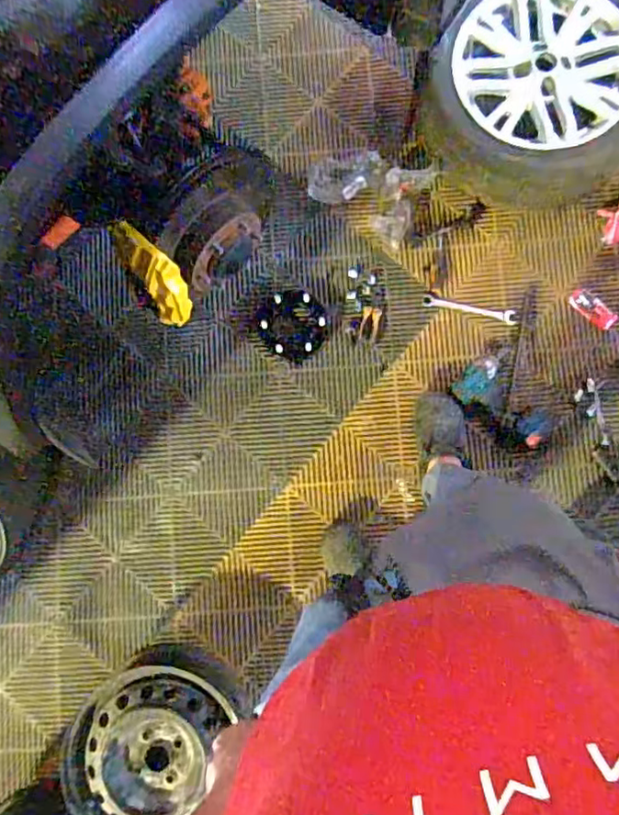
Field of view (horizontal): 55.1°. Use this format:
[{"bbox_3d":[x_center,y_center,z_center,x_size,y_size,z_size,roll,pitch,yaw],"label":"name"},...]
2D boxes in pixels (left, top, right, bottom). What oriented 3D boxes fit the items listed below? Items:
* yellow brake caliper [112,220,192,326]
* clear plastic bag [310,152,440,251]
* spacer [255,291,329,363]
[{"bbox_3d":[-0.270,-0.232,1.067,0.078,0.236,0.074,-27,46,-1],"label":"yellow brake caliper"},{"bbox_3d":[0.140,-0.552,1.447,0.285,0.045,0.209,30,85,6],"label":"clear plastic bag"},{"bbox_3d":[-0.039,-0.207,1.438,0.162,0.030,0.168,0,83,2],"label":"spacer"}]

